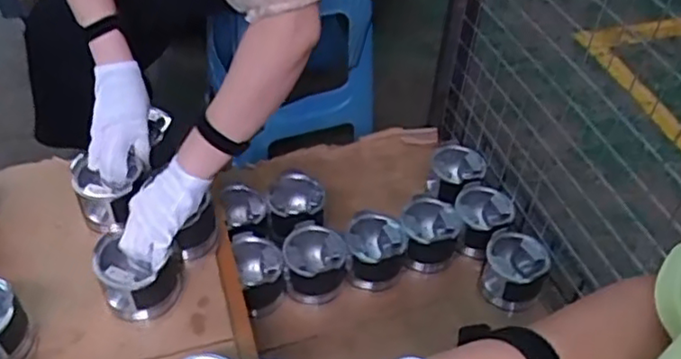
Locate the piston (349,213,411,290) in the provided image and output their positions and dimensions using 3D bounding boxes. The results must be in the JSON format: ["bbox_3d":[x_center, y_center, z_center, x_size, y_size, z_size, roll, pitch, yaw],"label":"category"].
[{"bbox_3d":[0.053,0.110,1.020,0.094,0.068,0.097,8,46,3],"label":"piston"}]

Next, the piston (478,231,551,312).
[{"bbox_3d":[0.266,0.140,1.011,0.094,0.079,0.098,19,48,14],"label":"piston"}]

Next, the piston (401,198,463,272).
[{"bbox_3d":[0.140,0.086,1.048,0.089,0.066,0.097,2,46,-2],"label":"piston"}]

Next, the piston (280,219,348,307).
[{"bbox_3d":[-0.042,0.131,1.032,0.097,0.076,0.102,2,46,-2],"label":"piston"}]

